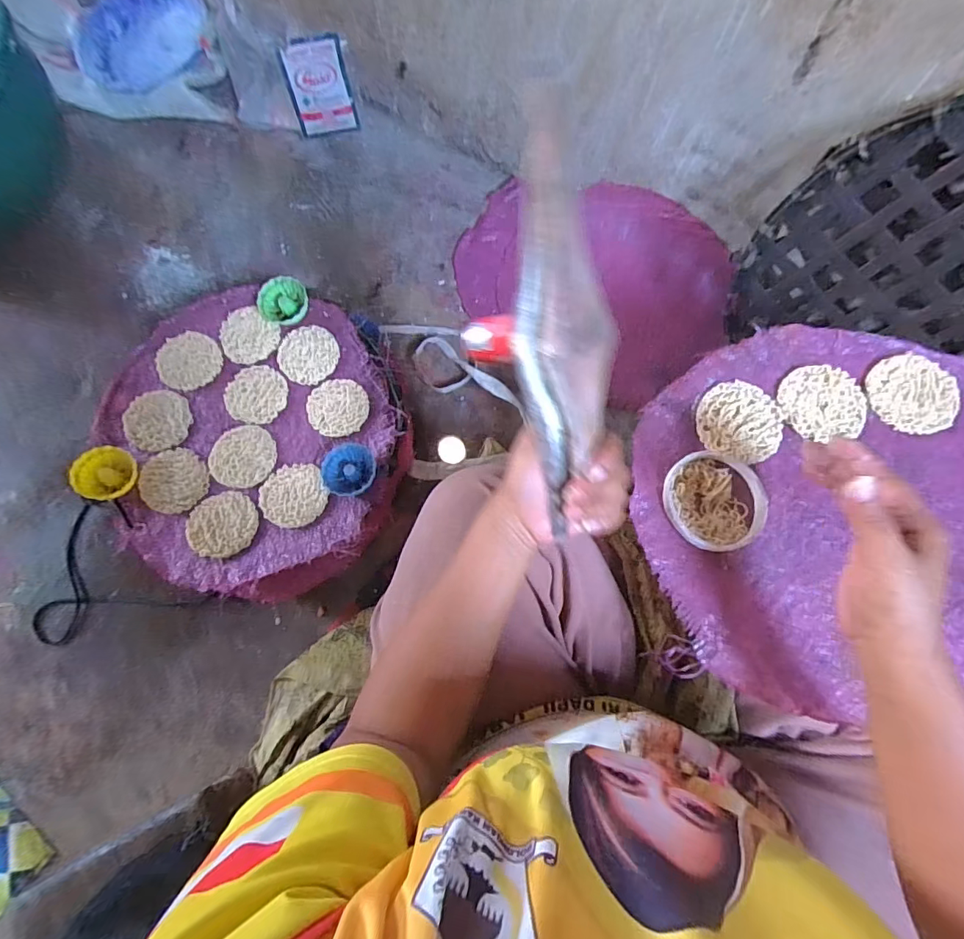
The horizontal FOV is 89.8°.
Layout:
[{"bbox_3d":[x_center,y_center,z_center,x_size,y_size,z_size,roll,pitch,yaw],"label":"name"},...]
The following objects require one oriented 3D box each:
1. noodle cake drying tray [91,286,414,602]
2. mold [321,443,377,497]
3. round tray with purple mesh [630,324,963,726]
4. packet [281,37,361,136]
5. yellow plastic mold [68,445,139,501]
[{"bbox_3d":[-0.276,-0.039,0.618,0.356,0.091,0.390,-26,76,-8],"label":"noodle cake drying tray"},{"bbox_3d":[-0.155,0.000,0.565,0.059,0.018,0.062,0,74,0],"label":"mold"},{"bbox_3d":[0.328,0.029,0.425,0.384,0.020,0.331,-1,74,0],"label":"round tray with purple mesh"},{"bbox_3d":[-0.242,-0.573,0.729,0.088,0.118,0.015,-19,53,-11],"label":"packet"},{"bbox_3d":[-0.428,0.004,0.550,0.060,0.021,0.061,5,81,-32],"label":"yellow plastic mold"}]

